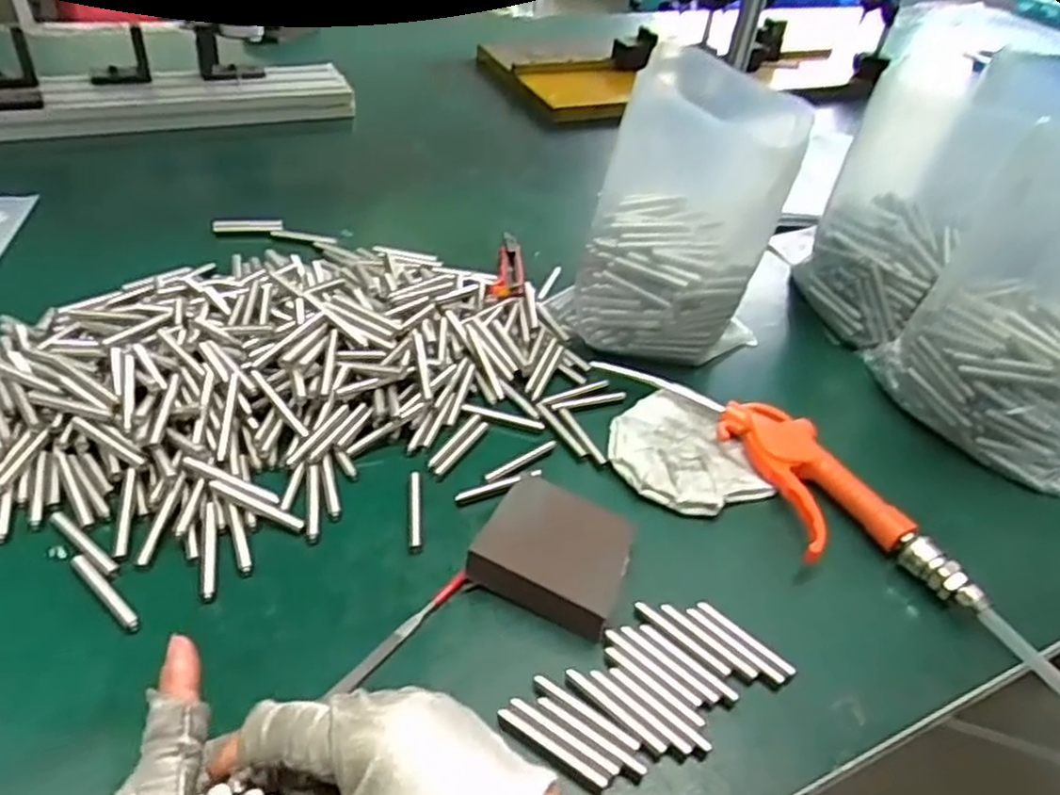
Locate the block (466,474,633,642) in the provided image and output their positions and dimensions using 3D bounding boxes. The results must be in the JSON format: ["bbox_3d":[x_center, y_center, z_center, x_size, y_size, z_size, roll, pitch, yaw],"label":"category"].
[{"bbox_3d":[0.015,0.085,0.410,0.076,0.031,0.072,23,42,18],"label":"block"}]

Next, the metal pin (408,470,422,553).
[{"bbox_3d":[-0.069,0.067,0.446,0.008,0.004,0.061,0,40,-9],"label":"metal pin"}]

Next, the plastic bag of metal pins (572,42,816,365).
[{"bbox_3d":[0.112,-0.127,0.548,0.144,0.203,0.099,9,39,2],"label":"plastic bag of metal pins"}]

